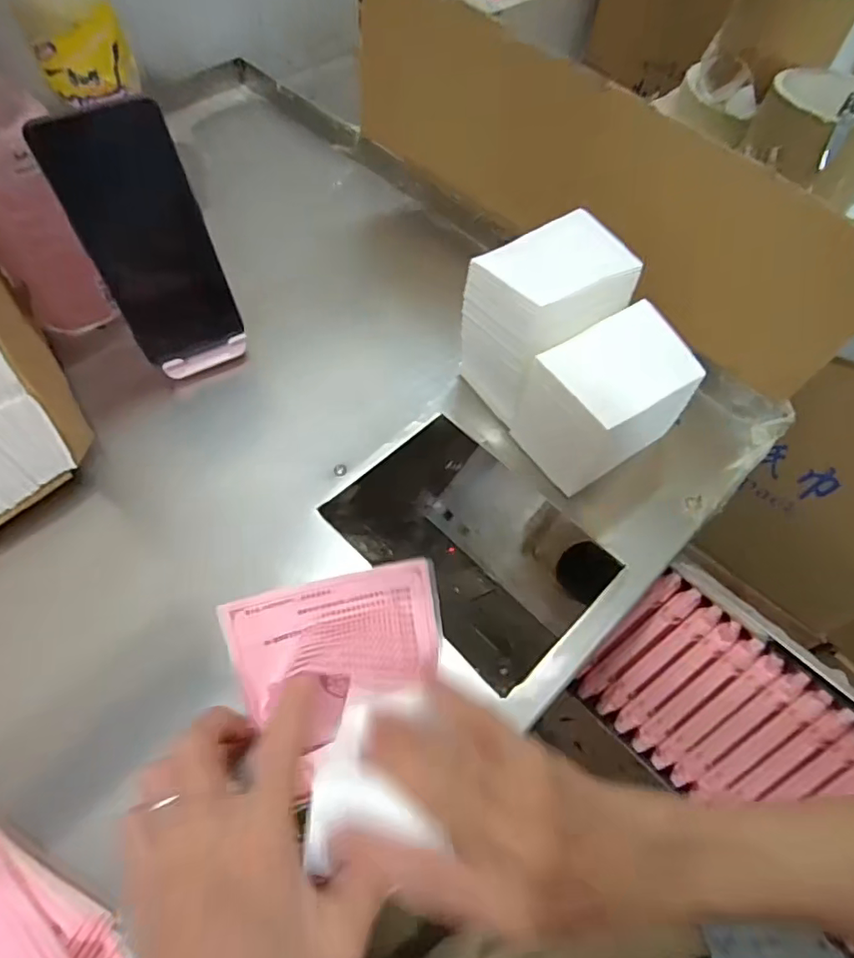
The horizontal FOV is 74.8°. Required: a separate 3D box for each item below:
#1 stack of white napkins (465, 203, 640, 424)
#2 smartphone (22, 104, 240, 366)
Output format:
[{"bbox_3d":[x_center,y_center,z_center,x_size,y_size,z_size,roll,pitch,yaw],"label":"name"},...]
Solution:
[{"bbox_3d":[0.087,-0.117,0.404,0.106,0.113,0.081,-28,65,-21],"label":"stack of white napkins"},{"bbox_3d":[-0.186,-0.158,0.381,0.074,0.160,0.004,-29,49,-20],"label":"smartphone"}]

